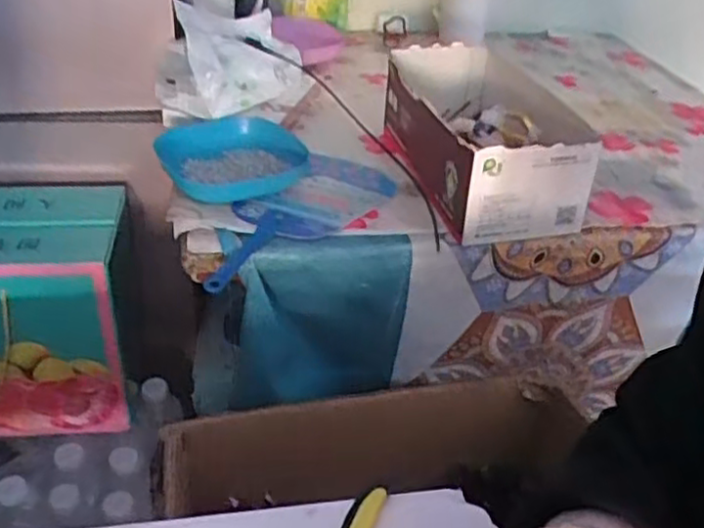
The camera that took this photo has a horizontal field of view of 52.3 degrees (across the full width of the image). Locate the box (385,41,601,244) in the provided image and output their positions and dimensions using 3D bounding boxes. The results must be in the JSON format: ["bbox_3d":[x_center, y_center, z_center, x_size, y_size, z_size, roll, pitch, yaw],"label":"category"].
[{"bbox_3d":[0.122,-0.142,0.743,0.145,0.106,0.306,-5,36,-13],"label":"box"}]

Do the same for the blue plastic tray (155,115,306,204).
[{"bbox_3d":[-0.120,-0.106,0.720,0.142,0.030,0.131,-10,37,-20],"label":"blue plastic tray"}]

